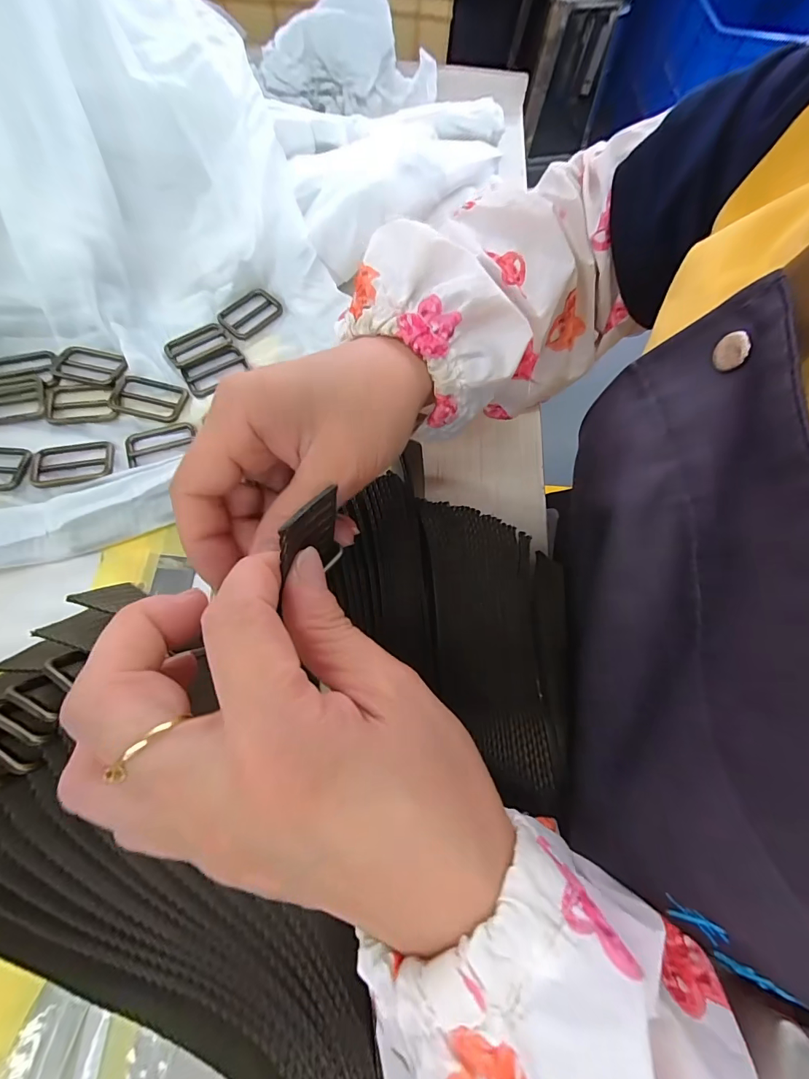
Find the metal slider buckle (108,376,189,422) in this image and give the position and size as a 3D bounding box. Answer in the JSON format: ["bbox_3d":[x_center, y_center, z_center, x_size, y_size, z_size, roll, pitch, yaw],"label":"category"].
[{"bbox_3d":[-0.170,-0.093,0.273,0.047,0.004,0.029,10,68,-4],"label":"metal slider buckle"}]

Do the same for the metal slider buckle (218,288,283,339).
[{"bbox_3d":[-0.113,-0.165,0.302,0.028,0.005,0.043,44,75,0],"label":"metal slider buckle"}]

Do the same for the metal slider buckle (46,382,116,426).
[{"bbox_3d":[-0.212,-0.089,0.269,0.044,0.005,0.030,-7,70,-9],"label":"metal slider buckle"}]

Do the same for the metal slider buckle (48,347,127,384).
[{"bbox_3d":[-0.213,-0.117,0.278,0.047,0.005,0.028,11,68,-2],"label":"metal slider buckle"}]

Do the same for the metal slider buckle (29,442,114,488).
[{"bbox_3d":[-0.205,-0.046,0.253,0.045,0.004,0.031,-7,64,-10],"label":"metal slider buckle"}]

